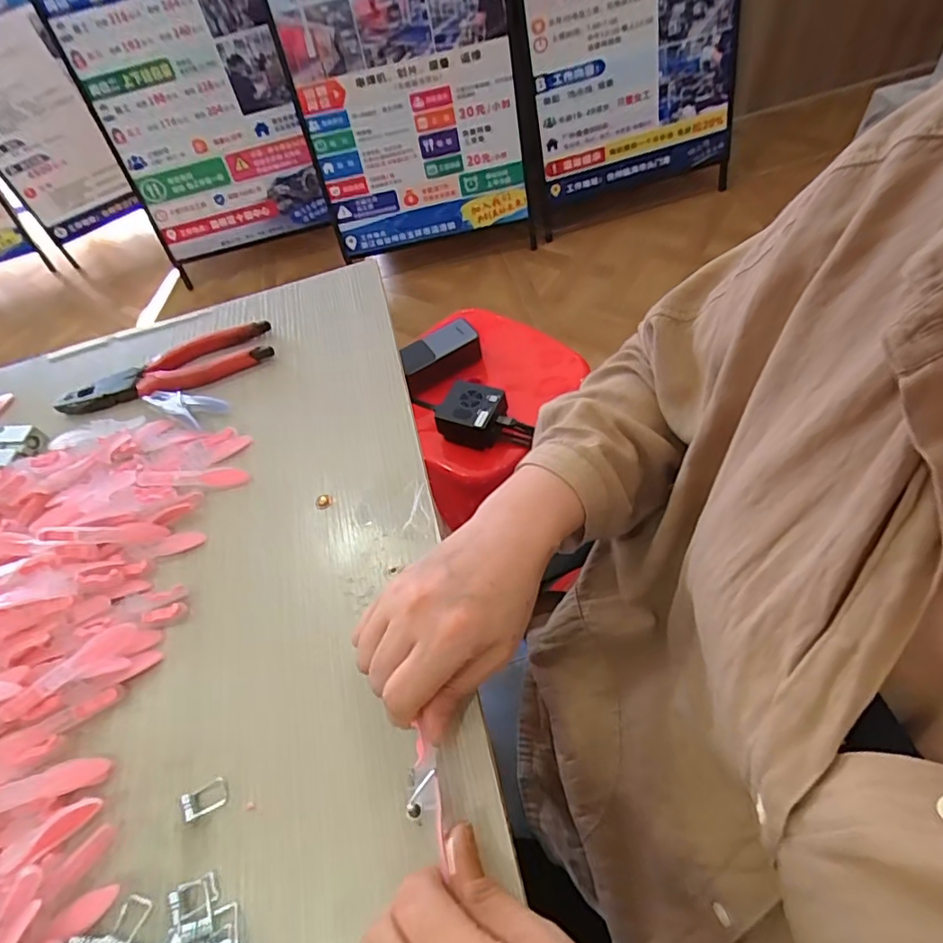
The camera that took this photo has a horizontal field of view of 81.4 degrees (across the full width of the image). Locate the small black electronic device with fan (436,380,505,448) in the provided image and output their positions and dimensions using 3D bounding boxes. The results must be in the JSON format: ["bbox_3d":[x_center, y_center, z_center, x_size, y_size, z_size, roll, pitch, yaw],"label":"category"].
[{"bbox_3d":[0.000,-0.076,0.721,0.079,0.037,0.077,14,60,19],"label":"small black electronic device with fan"}]

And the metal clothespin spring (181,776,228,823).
[{"bbox_3d":[-0.140,0.172,0.289,0.022,0.006,0.014,-27,56,-8],"label":"metal clothespin spring"}]

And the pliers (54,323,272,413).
[{"bbox_3d":[-0.267,-0.088,0.476,0.186,0.016,0.045,-20,55,-4],"label":"pliers"}]

